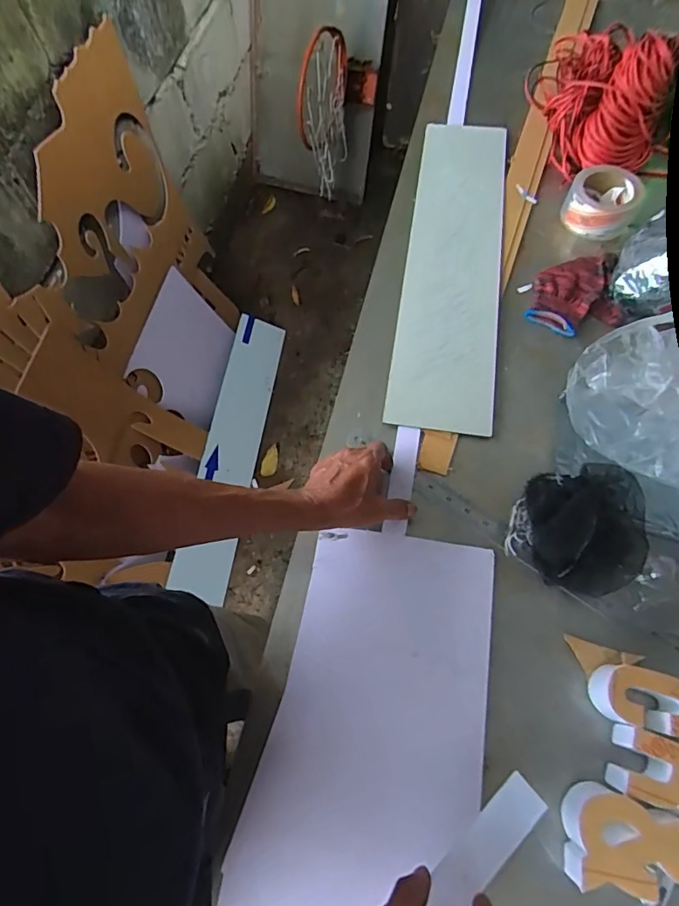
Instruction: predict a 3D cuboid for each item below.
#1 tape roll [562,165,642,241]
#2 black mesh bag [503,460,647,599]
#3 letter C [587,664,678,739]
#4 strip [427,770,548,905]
[{"bbox_3d":[0.400,-0.382,0.746,0.099,0.063,0.093,-1,65,1],"label":"tape roll"},{"bbox_3d":[0.262,0.083,0.526,0.136,0.076,0.126,-11,66,-4],"label":"black mesh bag"},{"bbox_3d":[0.294,0.238,0.471,0.081,0.045,0.053,12,66,7],"label":"letter C"},{"bbox_3d":[0.120,0.332,0.407,0.128,0.006,0.041,-40,85,-15],"label":"strip"}]

